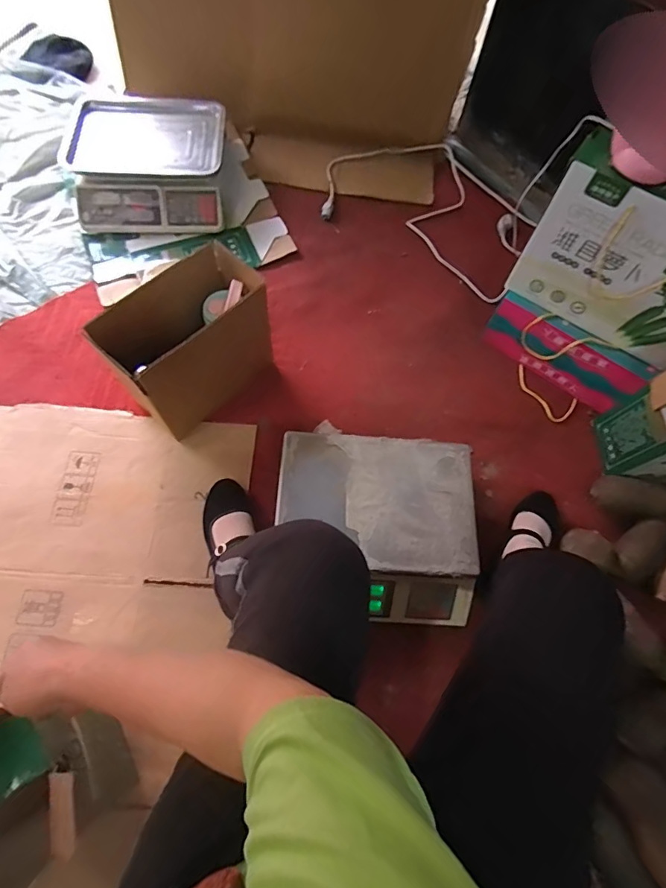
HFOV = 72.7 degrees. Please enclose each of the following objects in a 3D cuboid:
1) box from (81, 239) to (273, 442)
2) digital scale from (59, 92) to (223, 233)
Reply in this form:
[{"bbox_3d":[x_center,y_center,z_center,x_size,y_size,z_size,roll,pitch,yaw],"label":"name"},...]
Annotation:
[{"bbox_3d":[-0.251,-0.173,0.831,0.147,0.228,0.260,43,71,14],"label":"box"},{"bbox_3d":[-0.443,-0.674,1.088,0.357,0.122,0.338,0,67,-3],"label":"digital scale"}]

